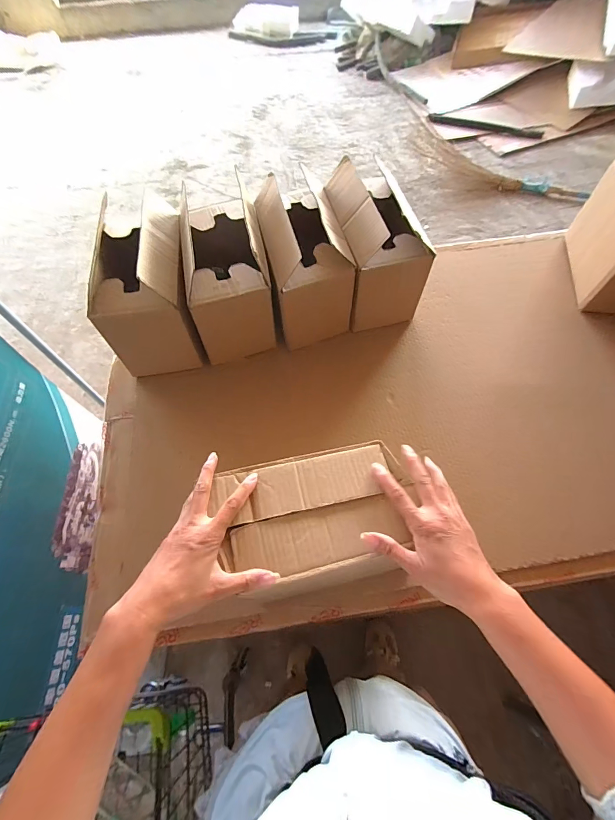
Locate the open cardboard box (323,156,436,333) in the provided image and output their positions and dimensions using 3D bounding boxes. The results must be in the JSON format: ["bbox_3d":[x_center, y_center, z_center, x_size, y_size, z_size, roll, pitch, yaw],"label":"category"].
[{"bbox_3d":[0.122,-0.309,0.681,0.136,0.202,0.221,-13,64,-5],"label":"open cardboard box"}]

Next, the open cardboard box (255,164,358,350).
[{"bbox_3d":[-0.005,-0.274,0.660,0.135,0.205,0.219,-13,64,-6],"label":"open cardboard box"}]

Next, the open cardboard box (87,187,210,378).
[{"bbox_3d":[-0.275,-0.219,0.625,0.139,0.195,0.217,-11,63,-4],"label":"open cardboard box"}]

